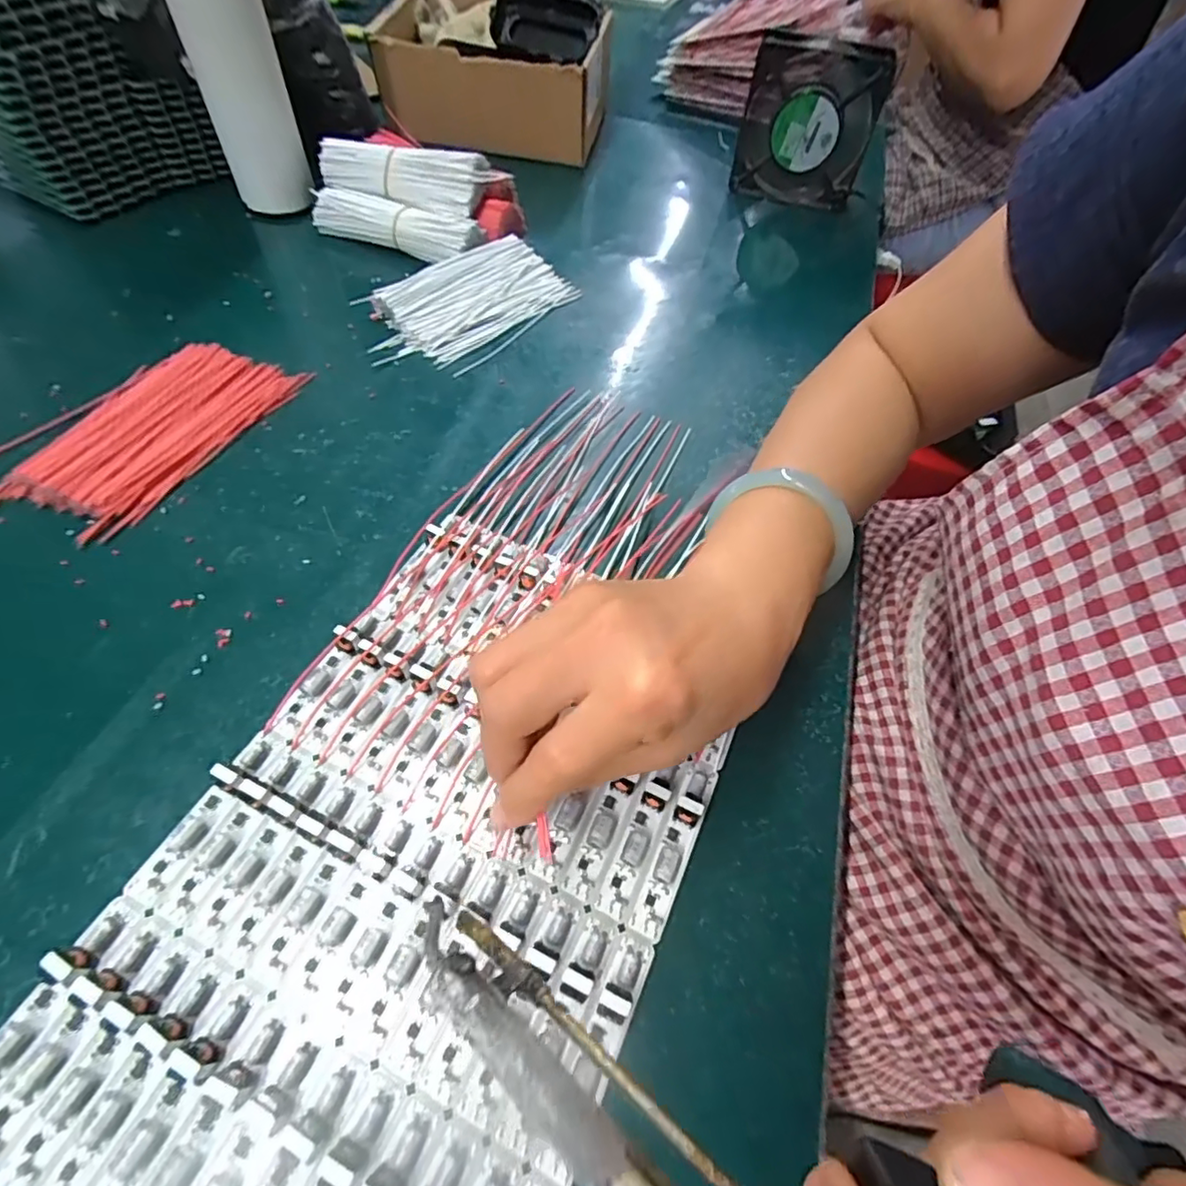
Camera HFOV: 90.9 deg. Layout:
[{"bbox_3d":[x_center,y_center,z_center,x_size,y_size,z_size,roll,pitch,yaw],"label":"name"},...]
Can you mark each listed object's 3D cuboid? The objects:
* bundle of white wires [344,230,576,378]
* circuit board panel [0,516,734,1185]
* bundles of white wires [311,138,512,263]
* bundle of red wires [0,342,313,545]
[{"bbox_3d":[-0.092,-0.229,0.458,0.100,0.018,0.171,38,61,20],"label":"bundle of white wires"},{"bbox_3d":[-0.065,0.100,0.240,0.191,0.014,0.286,24,57,11],"label":"circuit board panel"},{"bbox_3d":[-0.160,-0.341,0.501,0.167,0.057,0.087,21,57,9],"label":"bundles of white wires"},{"bbox_3d":[-0.276,-0.105,0.362,0.104,0.012,0.169,25,57,12],"label":"bundle of red wires"}]

